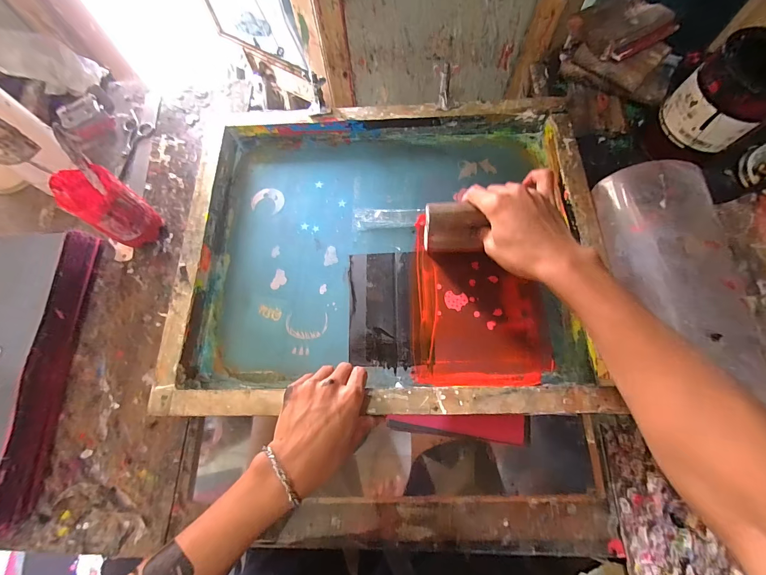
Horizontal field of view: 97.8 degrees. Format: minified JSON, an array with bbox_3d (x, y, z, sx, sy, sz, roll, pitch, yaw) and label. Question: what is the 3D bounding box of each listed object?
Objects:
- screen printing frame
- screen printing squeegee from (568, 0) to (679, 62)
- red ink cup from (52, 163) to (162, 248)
[{"bbox_3d":[0.005,-0.061,0.461,0.516,0.062,0.433,0,72,3],"label":"screen printing frame"},{"bbox_3d":[0.342,-0.378,0.478,0.127,0.023,0.102,-30,74,-7],"label":"screen printing squeegee"},{"bbox_3d":[-0.361,-0.104,0.456,0.061,0.124,0.066,-1,69,3],"label":"red ink cup"}]

